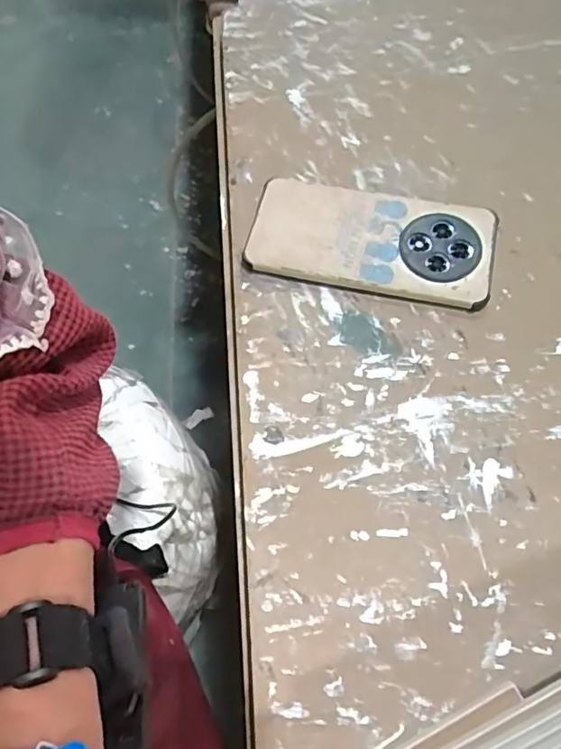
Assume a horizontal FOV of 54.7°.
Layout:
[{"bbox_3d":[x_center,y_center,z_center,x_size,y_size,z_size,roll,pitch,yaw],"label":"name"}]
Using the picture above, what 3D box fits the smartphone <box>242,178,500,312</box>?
[{"bbox_3d":[0.062,-0.092,0.375,0.163,0.012,0.079,11,67,7],"label":"smartphone"}]

